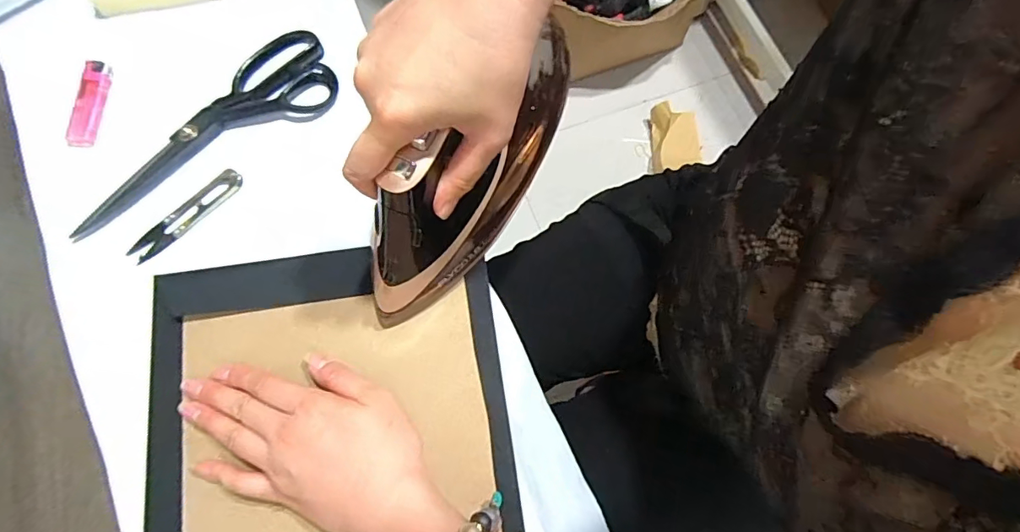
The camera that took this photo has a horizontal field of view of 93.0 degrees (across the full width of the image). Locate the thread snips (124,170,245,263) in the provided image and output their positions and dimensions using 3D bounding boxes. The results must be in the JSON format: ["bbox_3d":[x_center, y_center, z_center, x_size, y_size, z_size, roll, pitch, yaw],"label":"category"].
[{"bbox_3d":[-0.259,-0.040,0.388,0.100,0.009,0.020,-41,79,-12],"label":"thread snips"}]

